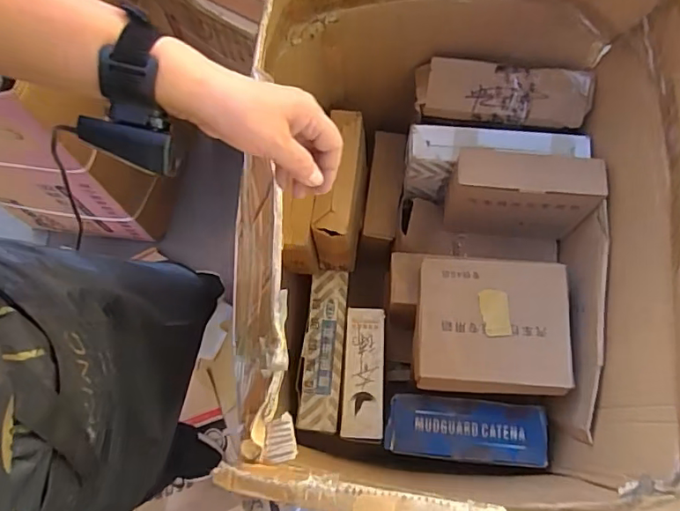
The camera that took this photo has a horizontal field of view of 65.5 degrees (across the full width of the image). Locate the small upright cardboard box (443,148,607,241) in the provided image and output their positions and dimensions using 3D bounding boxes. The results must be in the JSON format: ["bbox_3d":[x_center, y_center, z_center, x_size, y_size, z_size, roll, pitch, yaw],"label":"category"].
[{"bbox_3d":[0.333,-0.114,1.018,0.249,0.231,0.081,6,72,0],"label":"small upright cardboard box"}]

